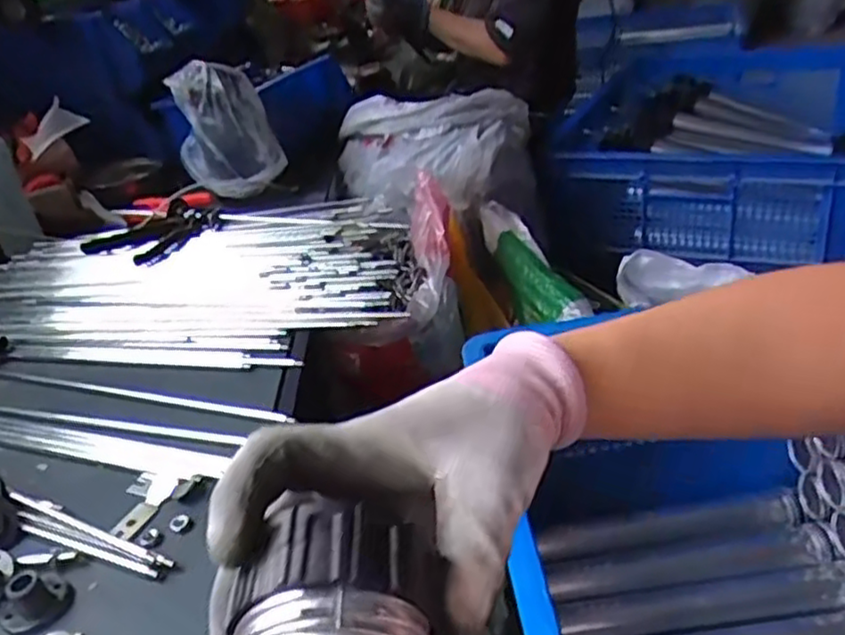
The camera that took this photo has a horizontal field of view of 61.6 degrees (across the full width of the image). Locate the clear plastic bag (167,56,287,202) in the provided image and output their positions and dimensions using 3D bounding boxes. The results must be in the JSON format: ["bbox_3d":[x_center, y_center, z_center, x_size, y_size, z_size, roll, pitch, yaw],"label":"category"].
[{"bbox_3d":[-0.329,-0.310,1.171,0.164,0.193,0.156,-17,31,-11],"label":"clear plastic bag"}]

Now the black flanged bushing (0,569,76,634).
[{"bbox_3d":[-0.260,0.185,0.471,0.044,0.022,0.040,-6,30,3],"label":"black flanged bushing"}]

